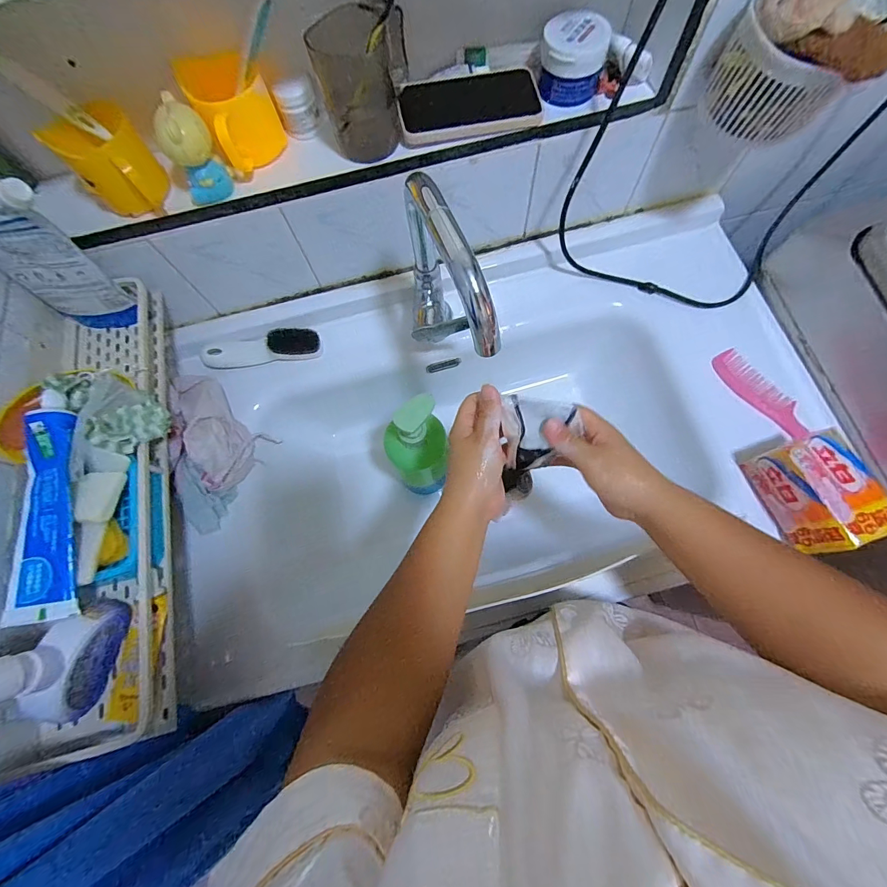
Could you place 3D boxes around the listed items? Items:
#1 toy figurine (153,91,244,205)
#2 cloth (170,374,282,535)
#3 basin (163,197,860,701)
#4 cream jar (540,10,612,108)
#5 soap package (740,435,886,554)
[{"bbox_3d":[-0.252,-0.292,0.387,0.054,0.073,0.059,-36,75,-7],"label":"toy figurine"},{"bbox_3d":[-0.294,0.004,0.507,0.084,0.101,0.204,-11,73,0],"label":"cloth"},{"bbox_3d":[0.065,-0.019,0.588,0.820,0.180,0.479,-15,73,-1],"label":"basin"},{"bbox_3d":[0.136,-0.405,0.412,0.066,0.052,0.062,-1,73,3],"label":"cream jar"},{"bbox_3d":[0.412,0.051,0.432,0.070,0.072,0.117,-19,73,-2],"label":"soap package"}]

